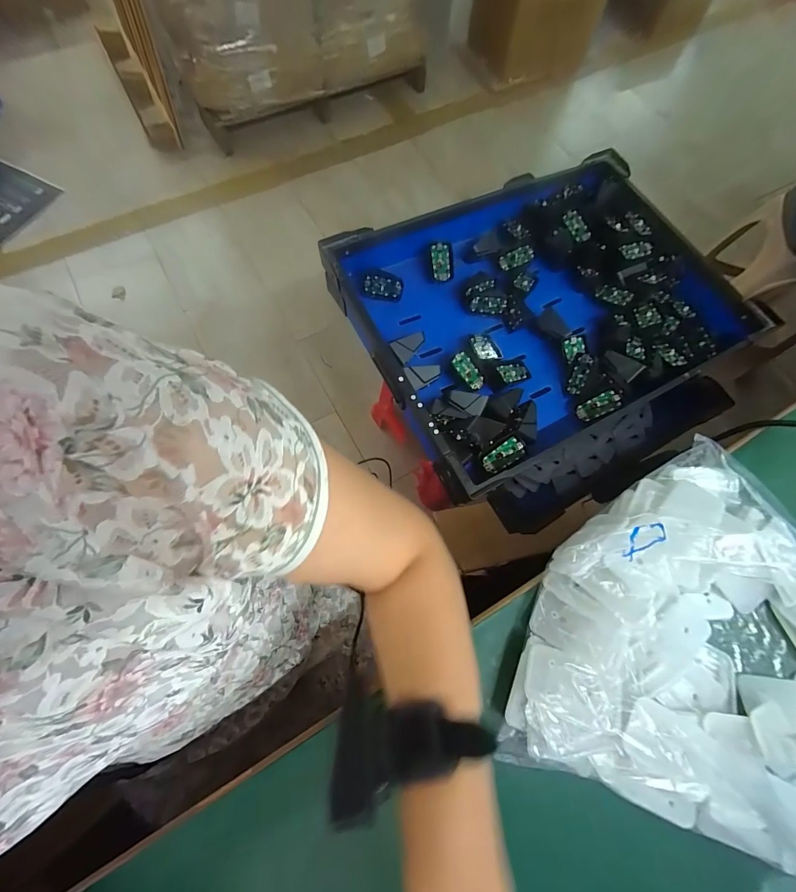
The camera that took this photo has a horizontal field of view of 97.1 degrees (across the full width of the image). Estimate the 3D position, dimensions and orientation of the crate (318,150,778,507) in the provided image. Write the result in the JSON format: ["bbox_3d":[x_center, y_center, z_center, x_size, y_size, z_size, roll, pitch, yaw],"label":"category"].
[{"bbox_3d":[0.244,-0.240,0.614,0.606,0.095,0.456,-27,74,-11],"label":"crate"}]

